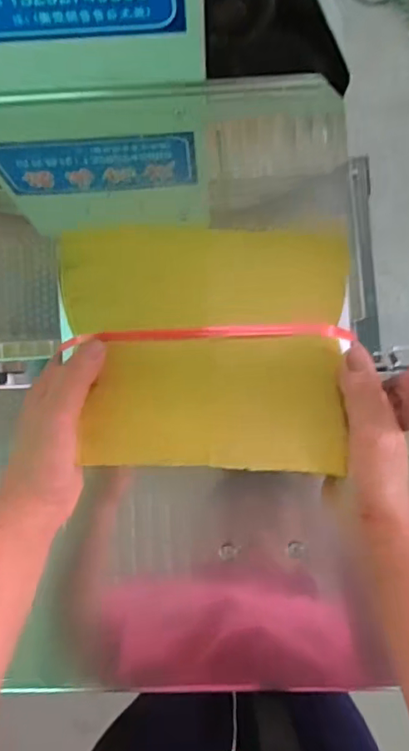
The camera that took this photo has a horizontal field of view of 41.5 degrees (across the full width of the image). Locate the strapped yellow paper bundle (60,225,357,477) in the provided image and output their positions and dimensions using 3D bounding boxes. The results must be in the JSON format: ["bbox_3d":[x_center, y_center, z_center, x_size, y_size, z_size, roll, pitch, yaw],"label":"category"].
[{"bbox_3d":[-0.001,-0.020,0.362,0.185,0.023,0.158,2,82,4],"label":"strapped yellow paper bundle"}]

